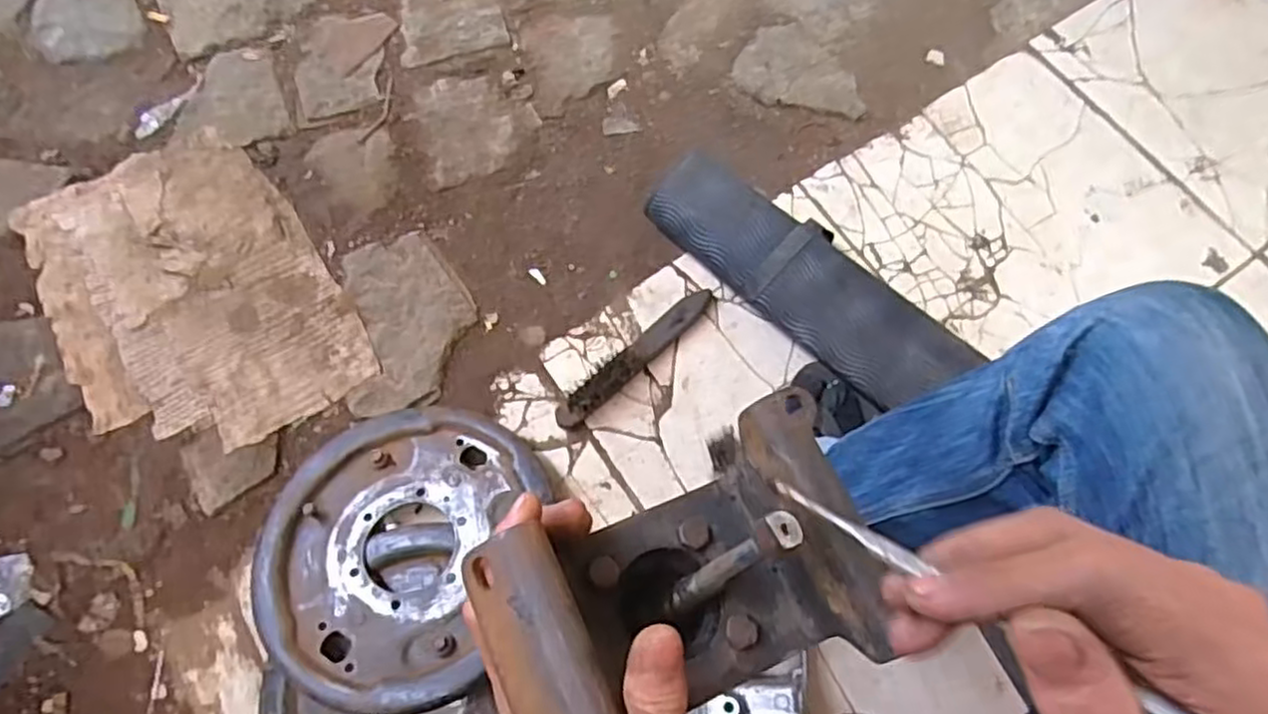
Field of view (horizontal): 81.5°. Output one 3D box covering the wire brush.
[{"bbox_3d":[0.005,-0.001,0.849,0.227,0.038,0.035,-40,76,-13],"label":"wire brush"}]

